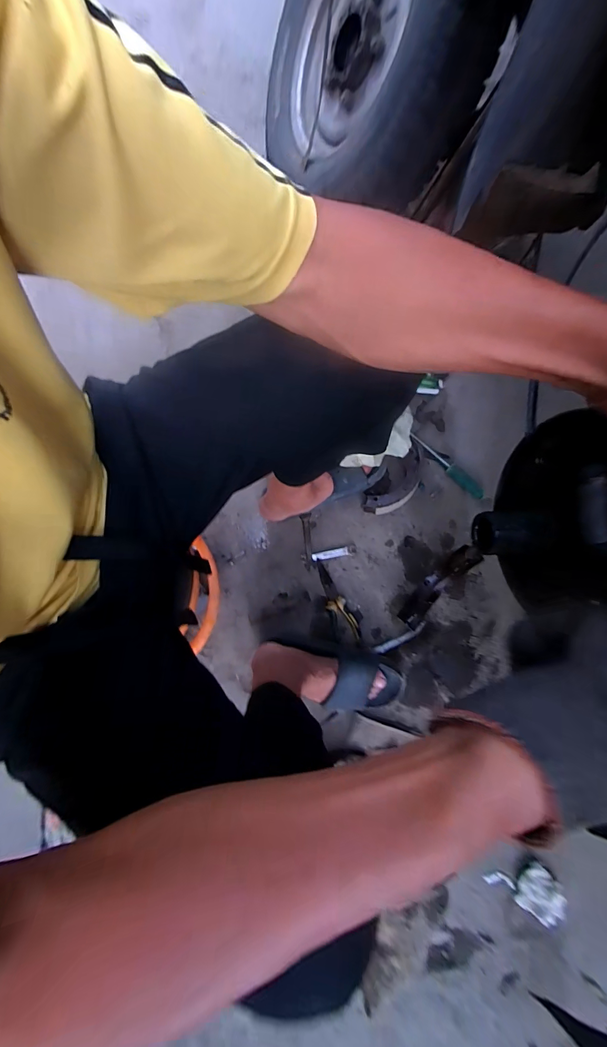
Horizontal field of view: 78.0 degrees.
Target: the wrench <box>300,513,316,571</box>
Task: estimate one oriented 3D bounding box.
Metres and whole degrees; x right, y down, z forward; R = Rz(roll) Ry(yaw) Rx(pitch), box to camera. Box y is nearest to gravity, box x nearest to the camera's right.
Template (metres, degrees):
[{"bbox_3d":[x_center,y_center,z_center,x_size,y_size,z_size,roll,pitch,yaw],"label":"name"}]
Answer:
[{"bbox_3d":[0.007,0.038,0.795,0.027,0.005,0.120,-5,79,-2],"label":"wrench"}]

